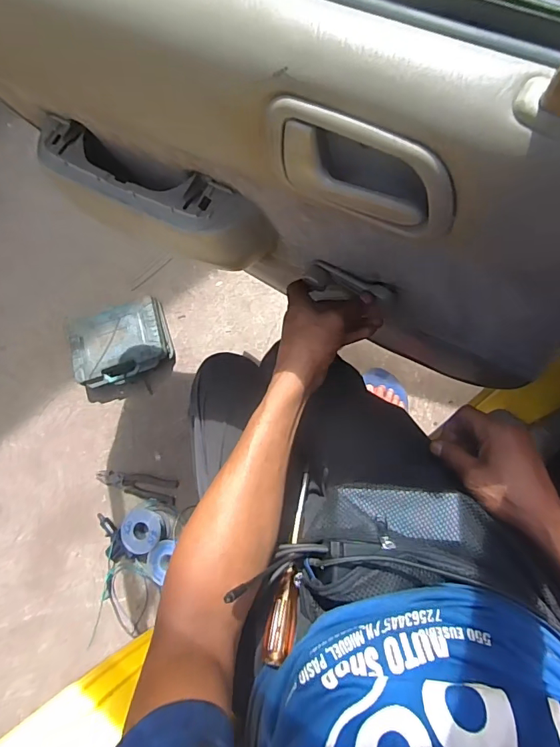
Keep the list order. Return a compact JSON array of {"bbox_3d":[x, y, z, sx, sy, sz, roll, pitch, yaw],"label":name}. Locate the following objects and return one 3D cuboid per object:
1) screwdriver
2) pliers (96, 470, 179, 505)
[{"bbox_3d":[0.013,0.202,0.493,0.029,0.029,0.197,9,55,5],"label":"screwdriver"},{"bbox_3d":[-0.357,0.281,1.127,0.203,0.013,0.060,7,81,10],"label":"pliers"}]

